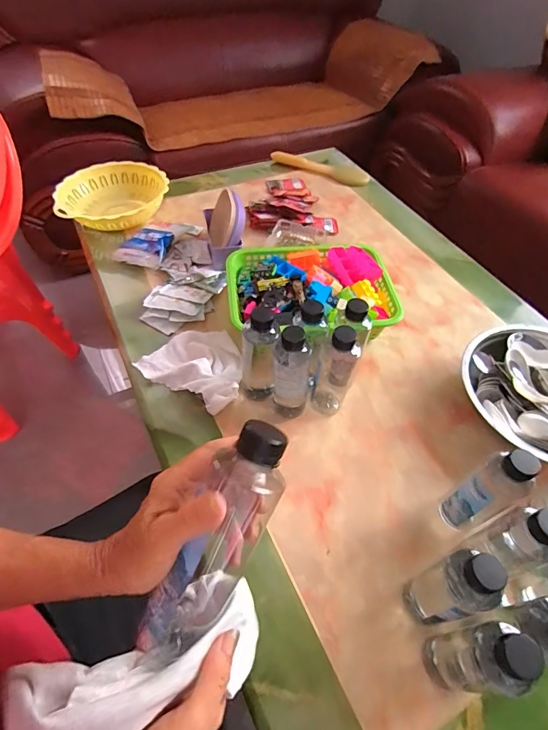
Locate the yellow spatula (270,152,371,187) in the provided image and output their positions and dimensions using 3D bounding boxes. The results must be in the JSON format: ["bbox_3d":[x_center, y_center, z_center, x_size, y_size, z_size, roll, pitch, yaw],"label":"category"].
[{"bbox_3d":[0.132,-0.562,1.130,0.281,0.013,0.072,28,56,18],"label":"yellow spatula"}]

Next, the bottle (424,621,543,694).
[{"bbox_3d":[0.192,0.287,0.388,0.048,0.169,0.050,0,52,0],"label":"bottle"}]

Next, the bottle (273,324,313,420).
[{"bbox_3d":[0.027,0.009,0.593,0.055,0.171,0.060,4,52,2],"label":"bottle"}]

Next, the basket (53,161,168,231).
[{"bbox_3d":[-0.371,-0.384,0.948,0.238,0.077,0.238,-11,54,-11],"label":"basket"}]

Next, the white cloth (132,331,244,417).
[{"bbox_3d":[-0.120,-0.008,0.683,0.191,0.032,0.146,30,58,20],"label":"white cloth"}]

